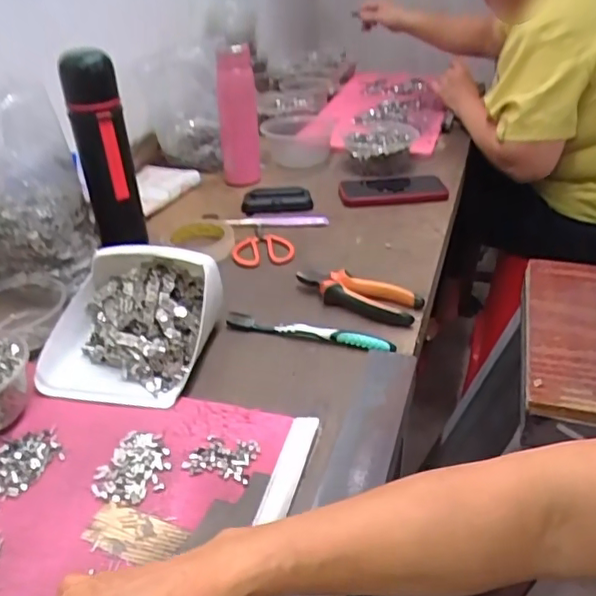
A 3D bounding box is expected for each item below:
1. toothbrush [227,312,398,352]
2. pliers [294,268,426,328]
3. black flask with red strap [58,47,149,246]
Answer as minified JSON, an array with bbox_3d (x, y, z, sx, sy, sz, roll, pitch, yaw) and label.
[{"bbox_3d":[0.011,0.034,0.630,0.185,0.013,0.013,10,36,15],"label":"toothbrush"},{"bbox_3d":[0.067,-0.007,0.678,0.147,0.023,0.052,15,37,20],"label":"pliers"},{"bbox_3d":[-0.246,-0.178,0.749,0.066,0.245,0.056,-9,36,-13],"label":"black flask with red strap"}]

